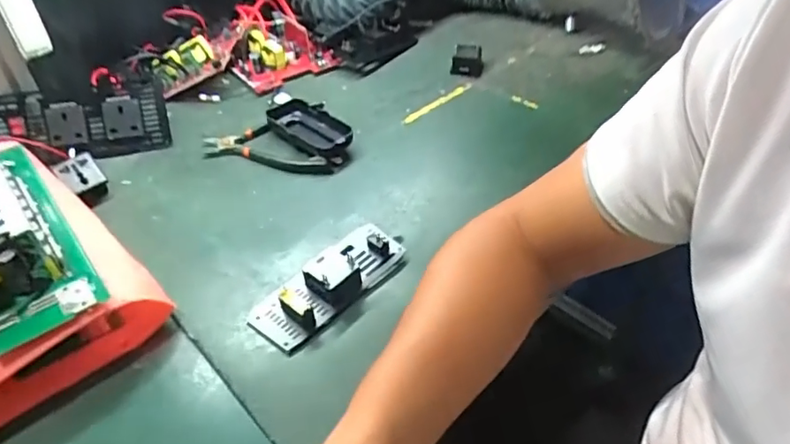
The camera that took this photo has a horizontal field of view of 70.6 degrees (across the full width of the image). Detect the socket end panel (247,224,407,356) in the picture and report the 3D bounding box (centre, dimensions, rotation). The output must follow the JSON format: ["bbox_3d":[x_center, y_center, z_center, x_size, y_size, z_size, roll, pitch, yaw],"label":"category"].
[{"bbox_3d":[-0.054,0.046,0.480,0.058,0.029,0.148,33,53,32],"label":"socket end panel"}]

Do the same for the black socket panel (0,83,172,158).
[{"bbox_3d":[-0.353,-0.110,0.630,0.185,0.075,0.028,-7,7,-10],"label":"black socket panel"}]

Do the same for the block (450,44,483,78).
[{"bbox_3d":[0.097,-0.216,0.749,0.040,0.029,0.042,6,43,9],"label":"block"}]

